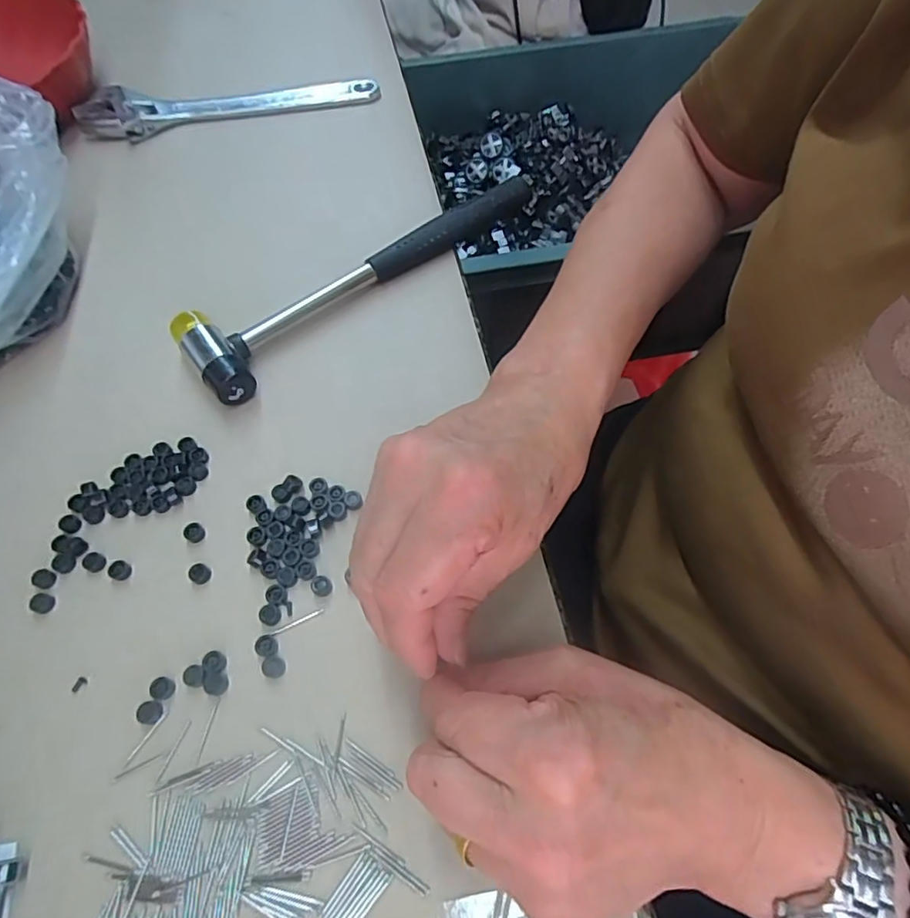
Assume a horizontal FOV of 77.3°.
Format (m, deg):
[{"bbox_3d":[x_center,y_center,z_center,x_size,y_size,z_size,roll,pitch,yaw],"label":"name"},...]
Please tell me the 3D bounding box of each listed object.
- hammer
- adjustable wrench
[{"bbox_3d":[-0.056,-0.126,0.358,0.246,0.025,0.060,-41,66,-19],"label":"hammer"},{"bbox_3d":[-0.183,-0.285,0.464,0.237,0.025,0.046,-4,59,0],"label":"adjustable wrench"}]

